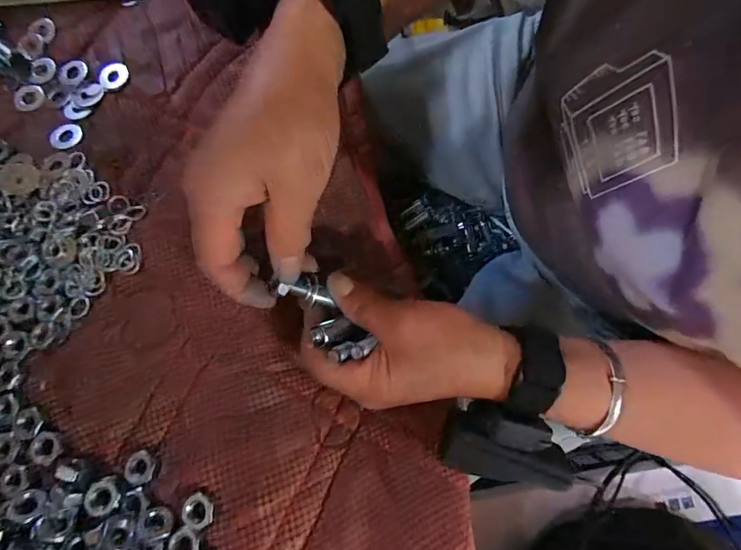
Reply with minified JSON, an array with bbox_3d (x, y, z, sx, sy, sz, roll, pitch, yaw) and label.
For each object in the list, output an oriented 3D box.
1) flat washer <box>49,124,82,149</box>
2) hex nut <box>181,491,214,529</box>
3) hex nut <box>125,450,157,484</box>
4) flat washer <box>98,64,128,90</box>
[{"bbox_3d":[-0.209,-0.096,0.283,0.016,0.004,0.020,30,77,8],"label":"flat washer"},{"bbox_3d":[-0.088,0.121,0.210,0.016,0.006,0.015,39,78,10],"label":"hex nut"},{"bbox_3d":[-0.124,0.103,0.222,0.016,0.004,0.016,-11,75,-3],"label":"hex nut"},{"bbox_3d":[-0.183,-0.142,0.294,0.021,0.004,0.018,-38,78,-9],"label":"flat washer"}]

